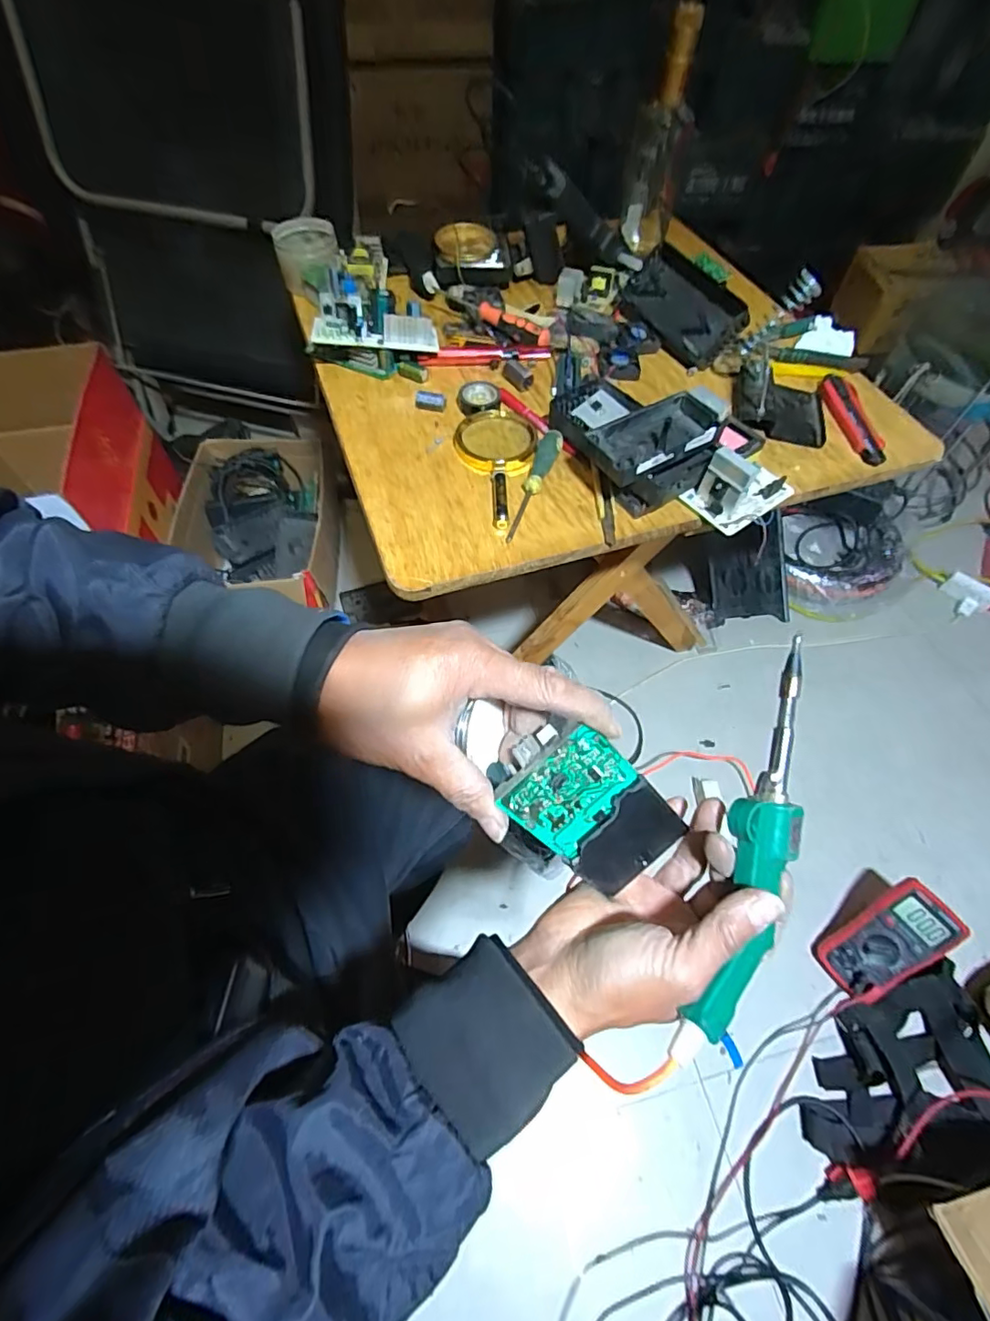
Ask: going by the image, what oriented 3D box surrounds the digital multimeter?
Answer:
[{"bbox_3d":[0.568,0.407,0.801,0.189,0.036,0.094,-46,59,15],"label":"digital multimeter"}]

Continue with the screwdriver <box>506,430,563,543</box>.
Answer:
[{"bbox_3d":[0.041,-0.183,0.572,0.024,0.028,0.145,15,59,8],"label":"screwdriver"}]

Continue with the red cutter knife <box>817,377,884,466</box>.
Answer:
[{"bbox_3d":[0.420,-0.287,0.652,0.036,0.020,0.154,-3,59,-3],"label":"red cutter knife"}]

